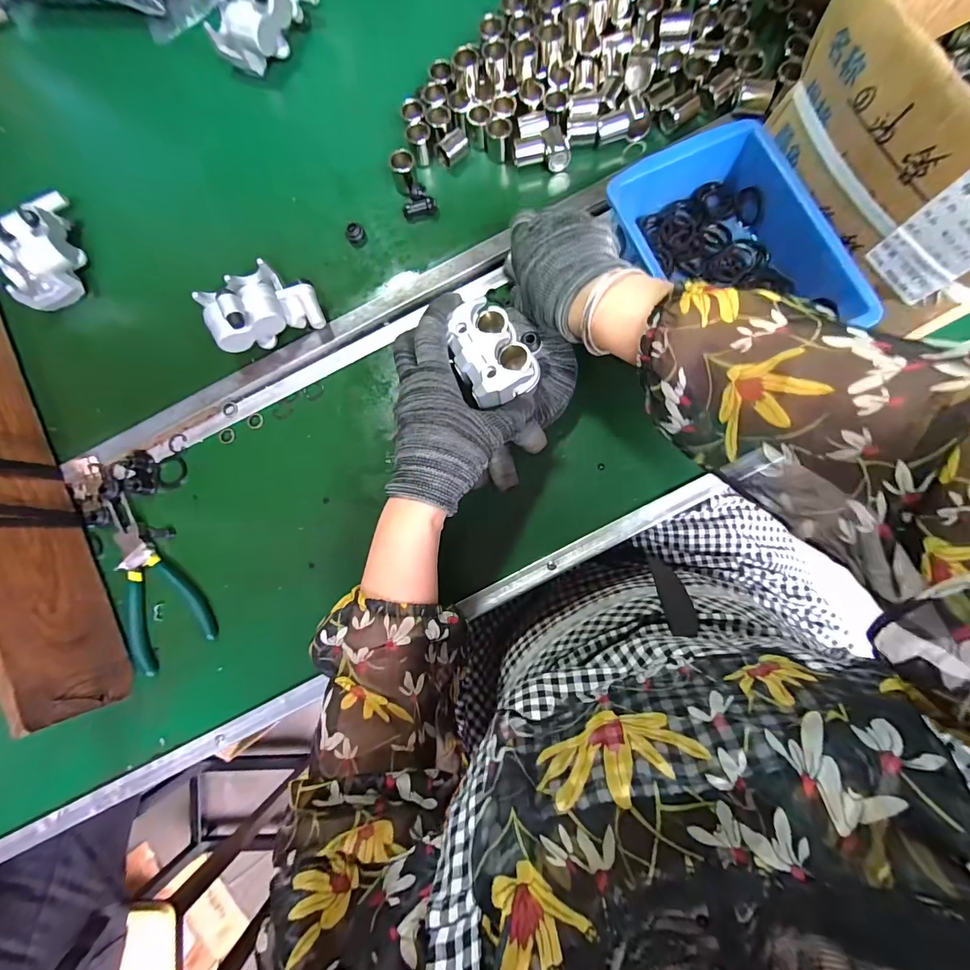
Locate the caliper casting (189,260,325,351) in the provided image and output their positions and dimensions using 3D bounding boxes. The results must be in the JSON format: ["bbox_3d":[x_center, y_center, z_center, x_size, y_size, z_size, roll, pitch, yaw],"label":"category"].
[{"bbox_3d":[-0.202,-0.166,0.391,0.091,0.067,0.071,-20,83,4],"label":"caliper casting"}]

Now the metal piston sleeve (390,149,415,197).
[{"bbox_3d":[-0.078,-0.304,0.421,0.023,0.029,0.025,-1,84,6],"label":"metal piston sleeve"}]

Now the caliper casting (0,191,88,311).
[{"bbox_3d":[-0.444,-0.233,0.420,0.072,0.062,0.105,-22,82,3],"label":"caliper casting"}]

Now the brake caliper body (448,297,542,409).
[{"bbox_3d":[0.009,-0.100,0.323,0.062,0.036,0.075,-27,81,2],"label":"brake caliper body"}]

